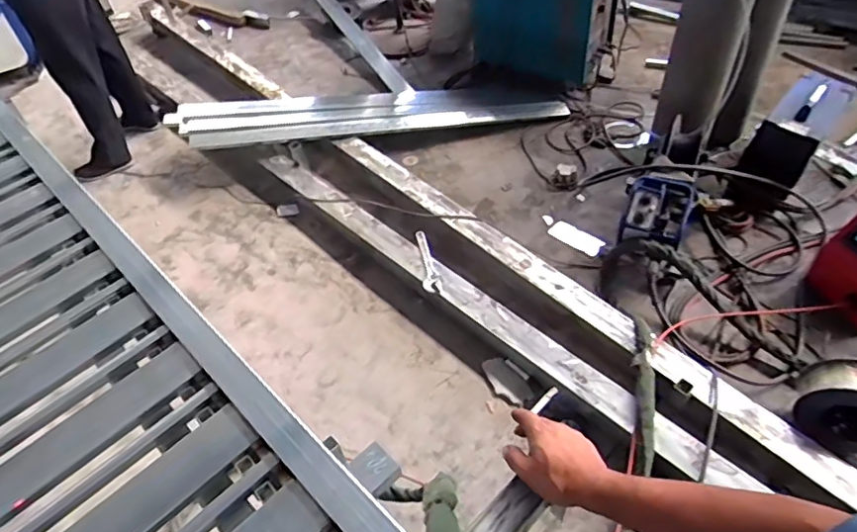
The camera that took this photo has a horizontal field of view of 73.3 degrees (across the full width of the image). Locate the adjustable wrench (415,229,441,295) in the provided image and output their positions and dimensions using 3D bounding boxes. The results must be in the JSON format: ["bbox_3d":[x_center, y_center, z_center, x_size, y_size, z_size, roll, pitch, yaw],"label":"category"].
[{"bbox_3d":[-0.003,-0.016,1.980,0.059,0.026,0.281,-10,46,-3],"label":"adjustable wrench"}]

